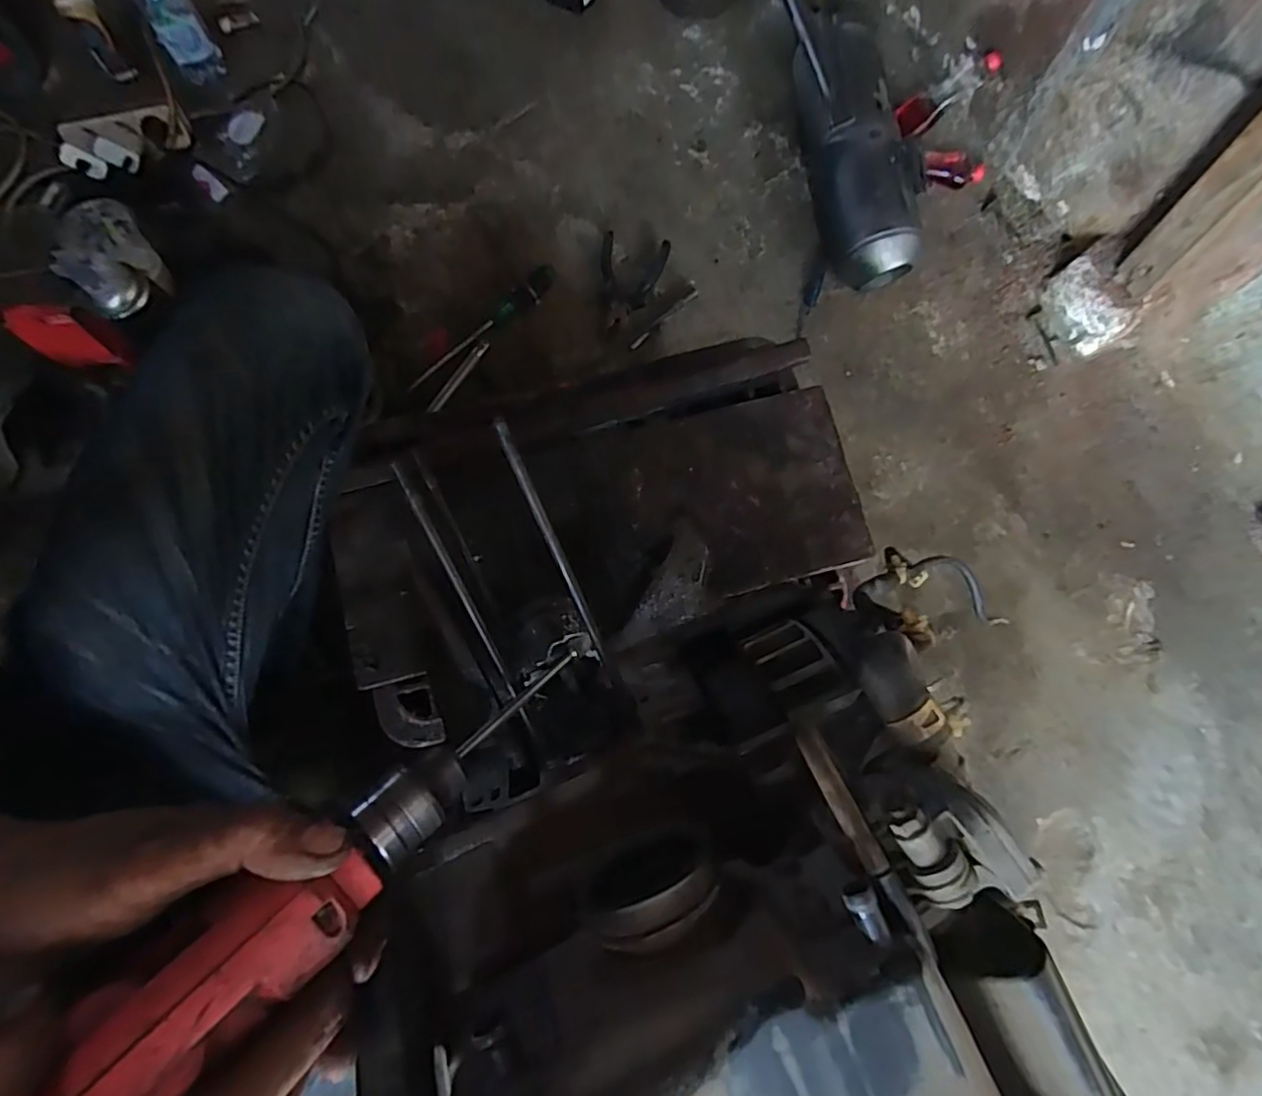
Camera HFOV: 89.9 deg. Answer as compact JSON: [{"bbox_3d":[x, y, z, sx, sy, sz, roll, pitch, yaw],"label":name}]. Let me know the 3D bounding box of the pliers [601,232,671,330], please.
[{"bbox_3d":[-0.004,-0.363,0.866,0.091,0.008,0.129,13,88,8],"label":"pliers"}]

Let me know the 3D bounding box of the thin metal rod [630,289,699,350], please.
[{"bbox_3d":[0.046,-0.312,0.863,0.118,0.007,0.010,-40,75,1],"label":"thin metal rod"}]

